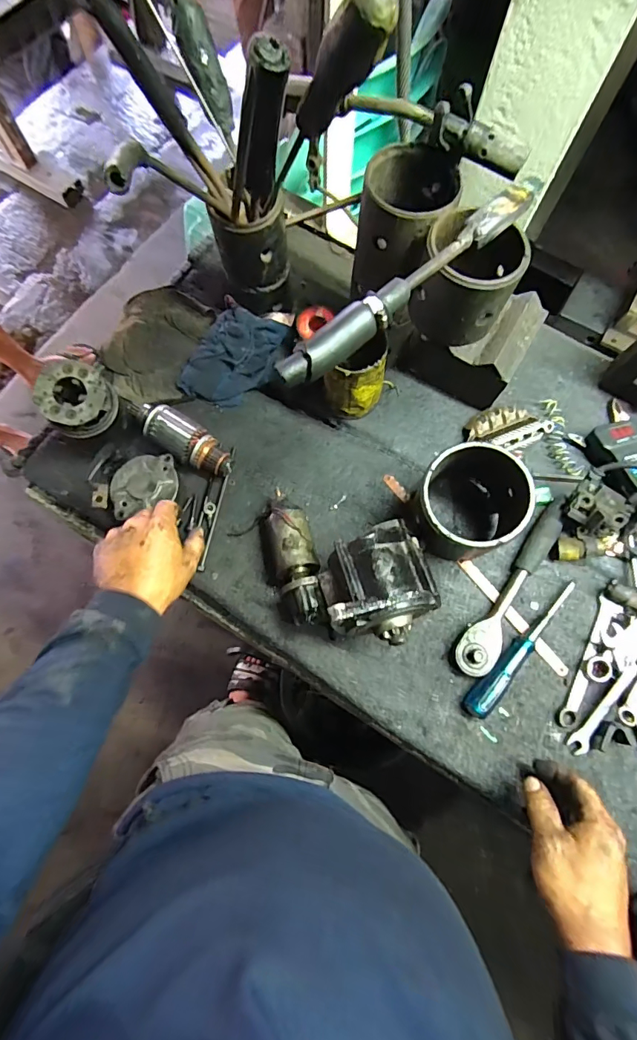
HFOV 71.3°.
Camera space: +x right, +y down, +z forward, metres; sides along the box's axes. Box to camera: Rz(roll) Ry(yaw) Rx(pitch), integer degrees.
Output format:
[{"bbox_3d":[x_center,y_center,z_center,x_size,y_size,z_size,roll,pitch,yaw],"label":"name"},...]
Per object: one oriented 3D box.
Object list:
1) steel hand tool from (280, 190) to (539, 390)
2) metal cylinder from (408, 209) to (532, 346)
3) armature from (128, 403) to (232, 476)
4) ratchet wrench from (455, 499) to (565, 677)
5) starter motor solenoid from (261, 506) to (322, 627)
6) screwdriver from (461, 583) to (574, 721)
[{"bbox_3d":[0.074,-0.191,0.360,0.257,0.027,0.026,-39,78,-11],"label":"steel hand tool"},{"bbox_3d":[0.137,-0.227,0.414,0.087,0.074,0.091,9,74,1],"label":"metal cylinder"},{"bbox_3d":[-0.174,-0.104,0.555,0.146,0.042,0.049,33,76,8],"label":"armature"},{"bbox_3d":[0.225,0.074,0.518,0.042,0.028,0.227,30,76,7],"label":"ratchet wrench"},{"bbox_3d":[-0.030,0.053,0.513,0.059,0.064,0.134,-9,74,-4],"label":"starter motor solenoid"},{"bbox_3d":[0.236,0.147,0.506,0.189,0.022,0.027,-43,79,-12],"label":"screwdriver"}]

